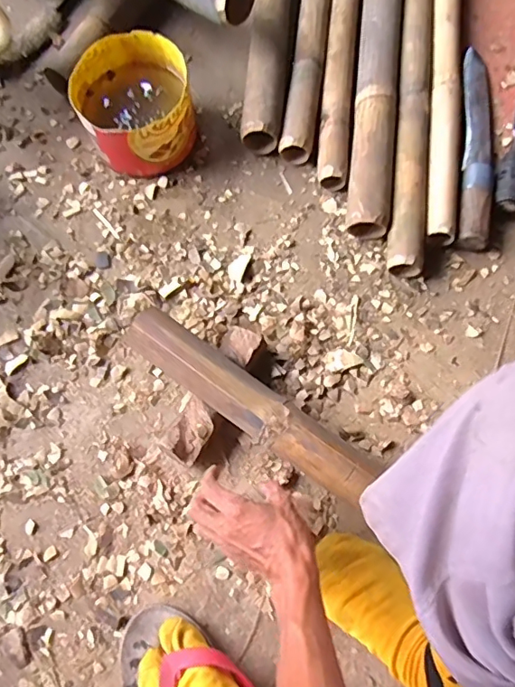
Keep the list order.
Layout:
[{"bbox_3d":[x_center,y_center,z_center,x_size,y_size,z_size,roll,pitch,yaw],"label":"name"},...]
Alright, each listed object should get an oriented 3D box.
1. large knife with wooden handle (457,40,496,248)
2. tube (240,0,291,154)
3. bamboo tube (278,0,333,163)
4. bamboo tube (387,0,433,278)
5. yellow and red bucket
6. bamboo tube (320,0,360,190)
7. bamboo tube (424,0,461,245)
[{"bbox_3d":[0.297,-0.275,0.711,0.042,0.038,0.324,8,73,4],"label":"large knife with wooden handle"},{"bbox_3d":[0.027,-0.580,0.809,0.060,0.046,0.639,3,72,2],"label":"tube"},{"bbox_3d":[0.098,-0.569,0.813,0.051,0.052,0.662,7,73,4],"label":"bamboo tube"},{"bbox_3d":[0.226,-0.401,0.754,0.051,0.050,0.657,6,73,4],"label":"bamboo tube"},{"bbox_3d":[-0.158,-0.310,0.688,0.139,0.091,0.152,0,72,1],"label":"yellow and red bucket"},{"bbox_3d":[0.136,-0.526,0.800,0.047,0.045,0.661,6,73,3],"label":"bamboo tube"},{"bbox_3d":[0.286,-0.541,0.798,0.060,0.037,0.861,7,73,4],"label":"bamboo tube"}]

